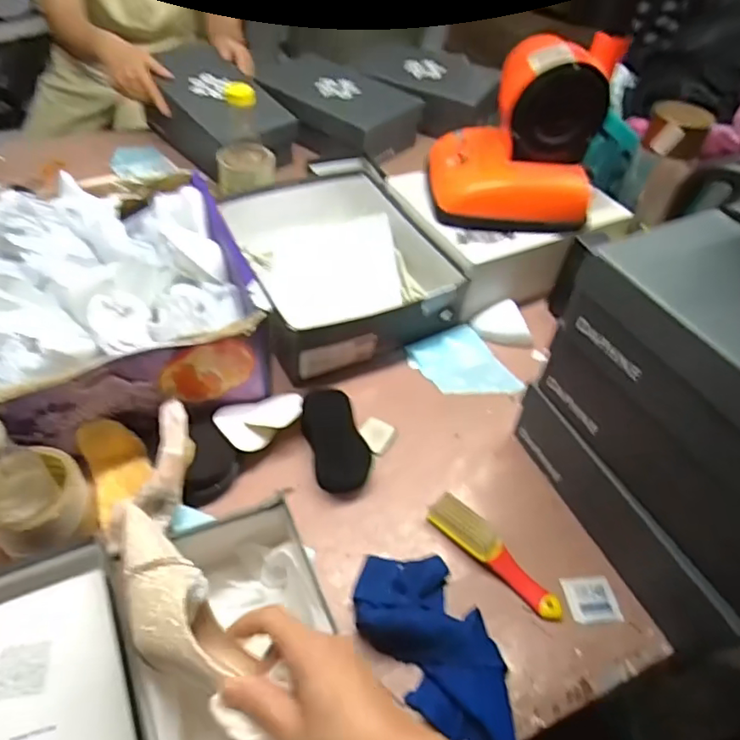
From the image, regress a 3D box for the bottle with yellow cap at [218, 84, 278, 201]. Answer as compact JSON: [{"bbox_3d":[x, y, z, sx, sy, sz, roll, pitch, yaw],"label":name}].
[{"bbox_3d":[-0.200,-0.369,0.918,0.092,0.157,0.079,-5,49,-10],"label":"bottle with yellow cap"}]

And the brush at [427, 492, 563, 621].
[{"bbox_3d":[0.125,0.182,0.576,0.153,0.028,0.035,38,56,25],"label":"brush"}]

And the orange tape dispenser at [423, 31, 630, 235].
[{"bbox_3d":[0.195,-0.312,0.760,0.208,0.200,0.147,2,48,-3],"label":"orange tape dispenser"}]

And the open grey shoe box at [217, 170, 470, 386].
[{"bbox_3d":[-0.038,-0.156,0.817,0.253,0.087,0.325,-14,51,-17],"label":"open grey shoe box"}]

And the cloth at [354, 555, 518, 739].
[{"bbox_3d":[0.063,0.244,0.512,0.101,0.039,0.202,-22,54,-23],"label":"cloth"}]

